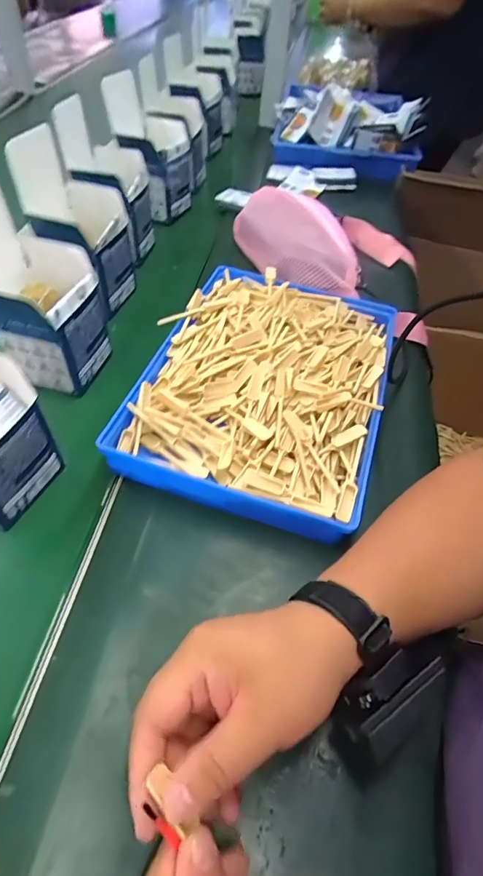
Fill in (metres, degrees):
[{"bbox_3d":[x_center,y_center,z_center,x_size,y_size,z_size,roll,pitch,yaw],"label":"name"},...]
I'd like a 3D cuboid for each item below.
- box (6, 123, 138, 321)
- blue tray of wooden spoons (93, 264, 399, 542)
[{"bbox_3d":[-0.191,-0.251,0.534,0.103,0.160,0.108,20,53,10],"label":"box"},{"bbox_3d":[0.024,-0.067,0.474,0.235,0.050,0.310,17,52,7],"label":"blue tray of wooden spoons"}]

